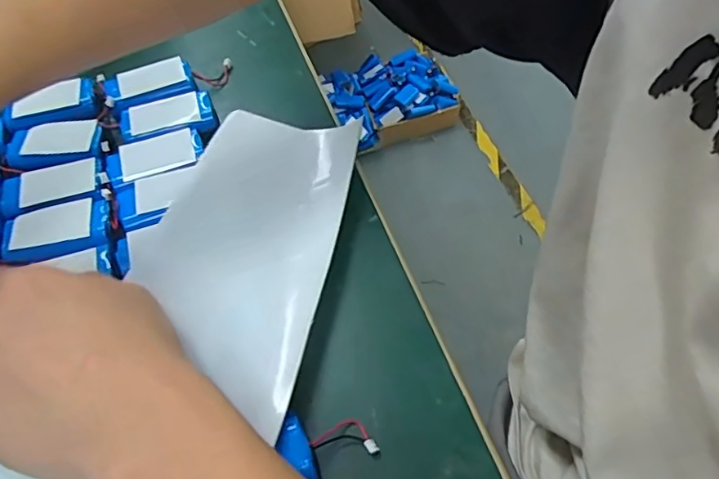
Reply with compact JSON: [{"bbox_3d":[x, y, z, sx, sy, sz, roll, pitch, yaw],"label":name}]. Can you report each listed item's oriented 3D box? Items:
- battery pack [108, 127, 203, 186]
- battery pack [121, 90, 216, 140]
[{"bbox_3d":[-0.147,-0.061,0.400,0.066,0.007,0.040,-16,57,-4],"label":"battery pack"},{"bbox_3d":[-0.146,-0.096,0.422,0.068,0.009,0.035,-19,57,-5],"label":"battery pack"}]

